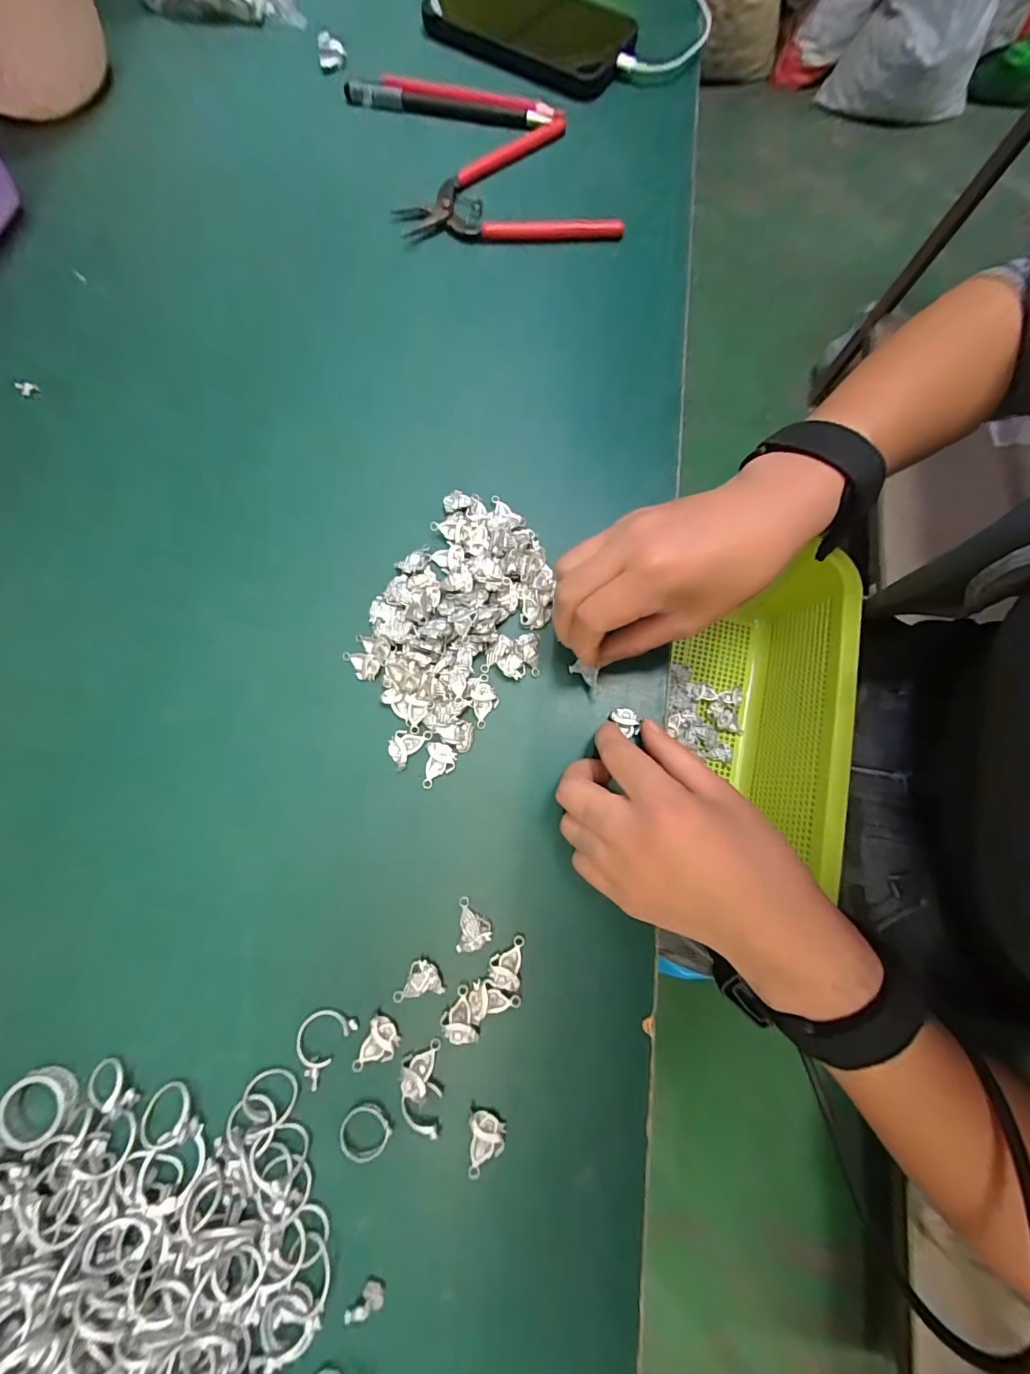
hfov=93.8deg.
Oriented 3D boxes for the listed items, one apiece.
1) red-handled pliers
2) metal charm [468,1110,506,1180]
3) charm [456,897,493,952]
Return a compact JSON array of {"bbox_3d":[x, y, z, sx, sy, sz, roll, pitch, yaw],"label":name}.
[{"bbox_3d":[-0.005,-0.363,0.341,0.152,0.010,0.111,-2,76,-1],"label":"red-handled pliers"},{"bbox_3d":[-0.012,0.195,0.205,0.015,0.004,0.022,-2,76,-1],"label":"metal charm"},{"bbox_3d":[-0.019,0.112,0.228,0.016,0.006,0.022,2,76,0],"label":"charm"}]

